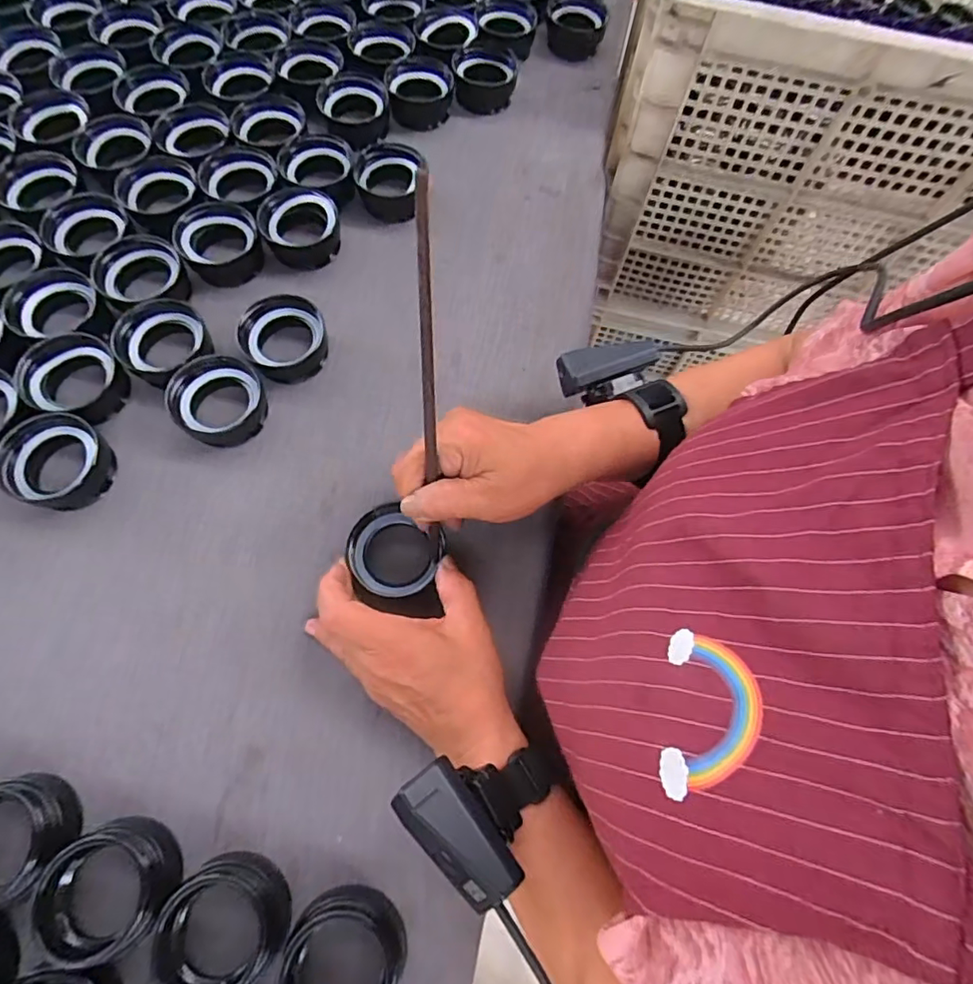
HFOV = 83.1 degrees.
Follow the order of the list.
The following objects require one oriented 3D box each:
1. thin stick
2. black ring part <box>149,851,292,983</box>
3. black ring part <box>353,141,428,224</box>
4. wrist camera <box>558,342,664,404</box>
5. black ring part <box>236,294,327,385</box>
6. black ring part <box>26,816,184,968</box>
[{"bbox_3d":[-0.033,-0.038,0.319,0.007,0.270,0.010,4,51,-1],"label":"thin stick"},{"bbox_3d":[-0.146,0.241,0.298,0.061,0.032,0.065,1,68,-2],"label":"black ring part"},{"bbox_3d":[-0.092,-0.293,0.519,0.064,0.030,0.064,3,68,-1],"label":"black ring part"},{"bbox_3d":[0.091,-0.090,0.407,0.071,0.027,0.031,-14,69,7],"label":"wrist camera"},{"bbox_3d":[-0.166,-0.126,0.455,0.065,0.040,0.061,1,68,-2],"label":"black ring part"},{"bbox_3d":[-0.209,0.221,0.303,0.056,0.032,0.063,2,68,-1],"label":"black ring part"}]

